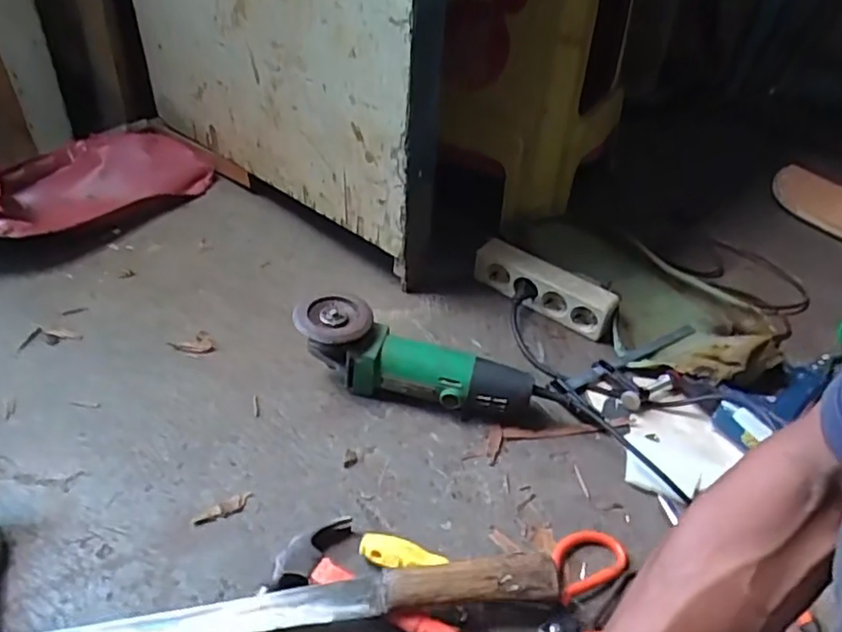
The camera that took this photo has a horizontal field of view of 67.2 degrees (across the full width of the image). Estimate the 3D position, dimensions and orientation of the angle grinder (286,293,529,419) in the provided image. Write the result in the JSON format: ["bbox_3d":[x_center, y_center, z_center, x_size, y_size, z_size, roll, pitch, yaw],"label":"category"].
[{"bbox_3d":[-0.008,0.051,0.705,0.255,0.092,0.067,10,39,4],"label":"angle grinder"}]

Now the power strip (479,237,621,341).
[{"bbox_3d":[0.164,-0.039,0.857,0.199,0.059,0.047,26,43,22],"label":"power strip"}]

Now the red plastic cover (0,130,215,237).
[{"bbox_3d":[-0.530,-0.185,0.916,0.175,0.099,0.445,28,44,24],"label":"red plastic cover"}]

